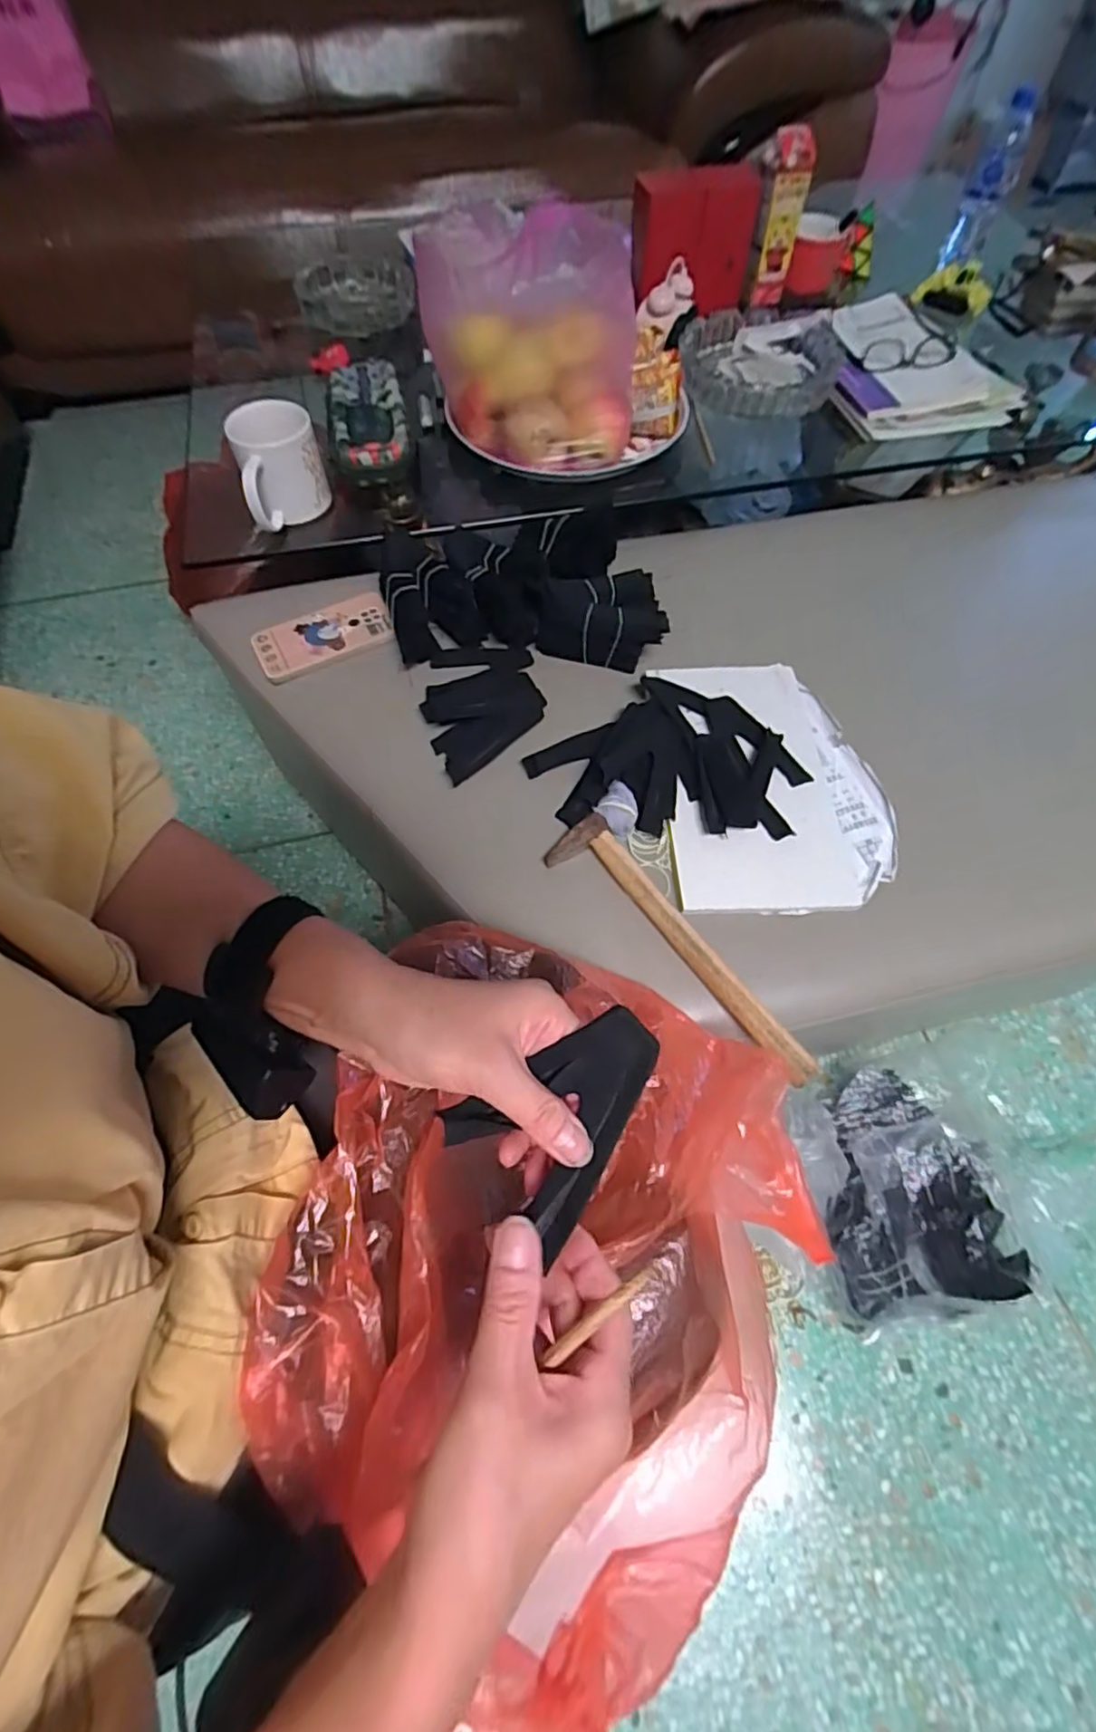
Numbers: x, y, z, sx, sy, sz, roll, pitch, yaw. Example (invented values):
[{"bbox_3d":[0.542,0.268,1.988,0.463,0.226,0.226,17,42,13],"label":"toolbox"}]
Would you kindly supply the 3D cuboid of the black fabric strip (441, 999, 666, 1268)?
[{"bbox_3d":[0.008,0.111,0.302,0.074,0.024,0.098,41,72,17],"label":"black fabric strip"}]

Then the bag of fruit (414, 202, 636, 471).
[{"bbox_3d":[-0.018,-0.575,0.704,0.217,0.188,0.181,-7,62,-4],"label":"bag of fruit"}]

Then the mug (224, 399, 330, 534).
[{"bbox_3d":[-0.298,-0.443,0.716,0.092,0.095,0.086,-20,64,-11],"label":"mug"}]

